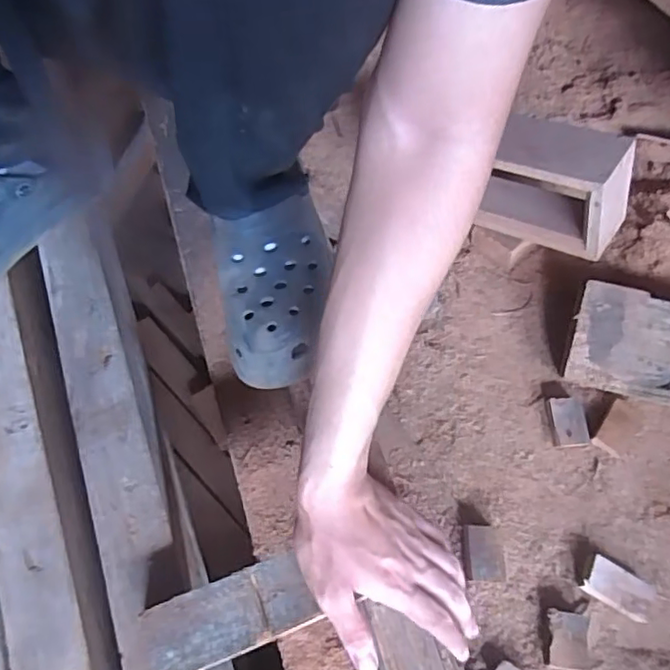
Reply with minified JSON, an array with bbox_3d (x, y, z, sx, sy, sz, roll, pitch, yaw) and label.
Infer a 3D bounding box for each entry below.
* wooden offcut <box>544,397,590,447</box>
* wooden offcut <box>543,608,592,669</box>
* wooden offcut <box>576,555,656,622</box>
[{"bbox_3d":[0.342,0.126,0.892,0.052,0.018,0.075,2,65,-2],"label":"wooden offcut"},{"bbox_3d":[0.291,0.380,0.760,0.054,0.025,0.064,8,65,1],"label":"wooden offcut"},{"bbox_3d":[0.366,0.328,0.793,0.082,0.032,0.050,25,63,15],"label":"wooden offcut"}]

